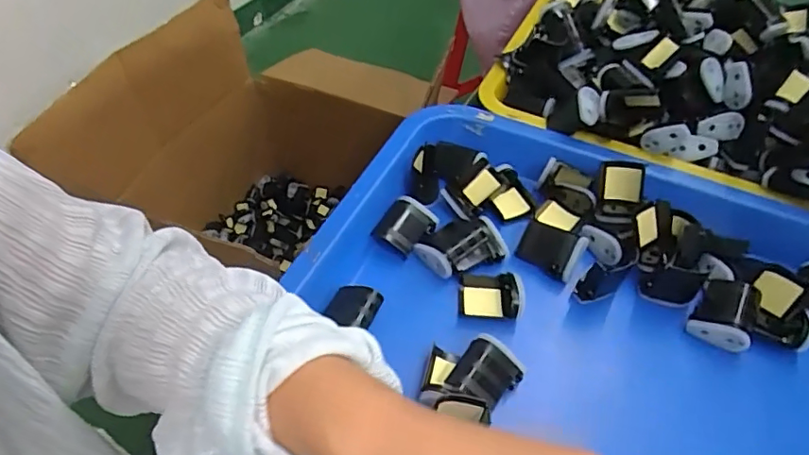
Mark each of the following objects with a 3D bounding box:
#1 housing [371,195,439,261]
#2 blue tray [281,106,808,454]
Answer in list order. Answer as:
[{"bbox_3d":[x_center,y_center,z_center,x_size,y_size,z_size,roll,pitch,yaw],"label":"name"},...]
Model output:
[{"bbox_3d":[0.000,0.000,0.396,0.035,0.019,0.039,28,54,20],"label":"housing"},{"bbox_3d":[0.146,0.092,0.322,0.448,0.051,0.334,22,52,16],"label":"blue tray"}]

